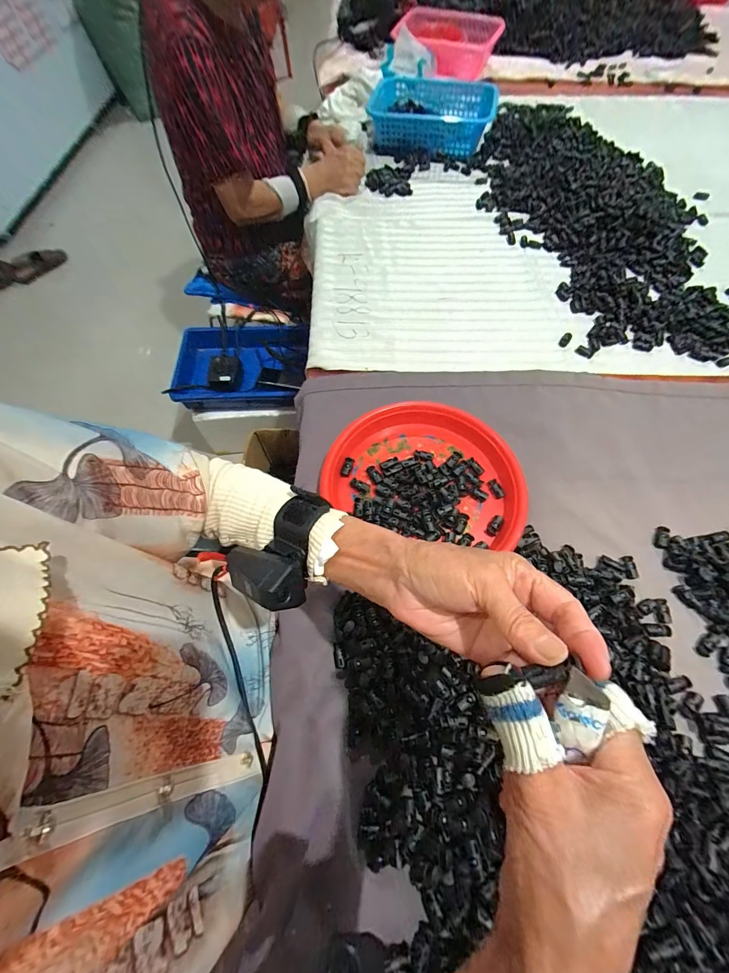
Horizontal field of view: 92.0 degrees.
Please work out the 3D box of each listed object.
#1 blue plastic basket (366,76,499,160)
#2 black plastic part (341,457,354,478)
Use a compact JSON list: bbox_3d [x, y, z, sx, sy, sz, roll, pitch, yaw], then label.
[{"bbox_3d":[0.165,-0.940,0.886,0.292,0.072,0.262,-1,65,0],"label":"blue plastic basket"},{"bbox_3d":[-0.023,-0.026,0.482,0.014,0.010,0.027,16,66,7],"label":"black plastic part"}]

